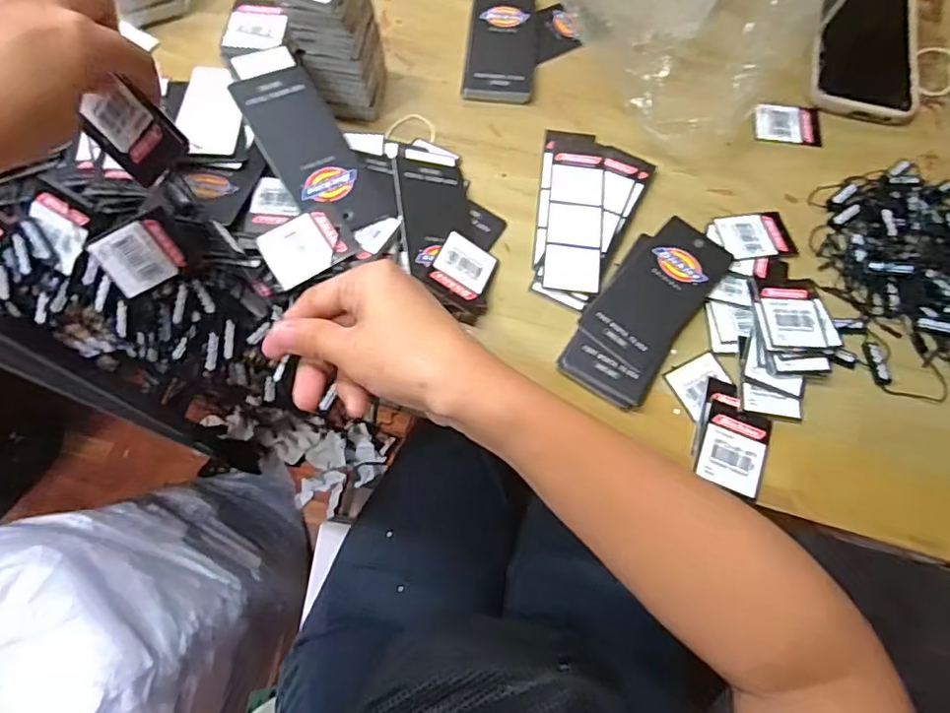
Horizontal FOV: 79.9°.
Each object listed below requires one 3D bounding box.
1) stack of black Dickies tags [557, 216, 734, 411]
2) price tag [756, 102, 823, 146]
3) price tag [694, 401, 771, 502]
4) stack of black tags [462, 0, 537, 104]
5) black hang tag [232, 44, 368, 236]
[{"bbox_3d":[0.108,-0.032,0.358,0.057,0.008,0.134,34,72,11],"label":"stack of black Dickies tags"},{"bbox_3d":[0.236,-0.173,0.425,0.052,0.005,0.034,1,75,-2],"label":"price tag"},{"bbox_3d":[0.151,0.054,0.331,0.036,0.004,0.049,19,69,6],"label":"price tag"},{"bbox_3d":[0.021,-0.244,0.440,0.053,0.014,0.105,5,68,1],"label":"stack of black tags"},{"bbox_3d":[-0.103,-0.131,0.344,0.048,0.006,0.121,-30,89,-28],"label":"black hang tag"}]

